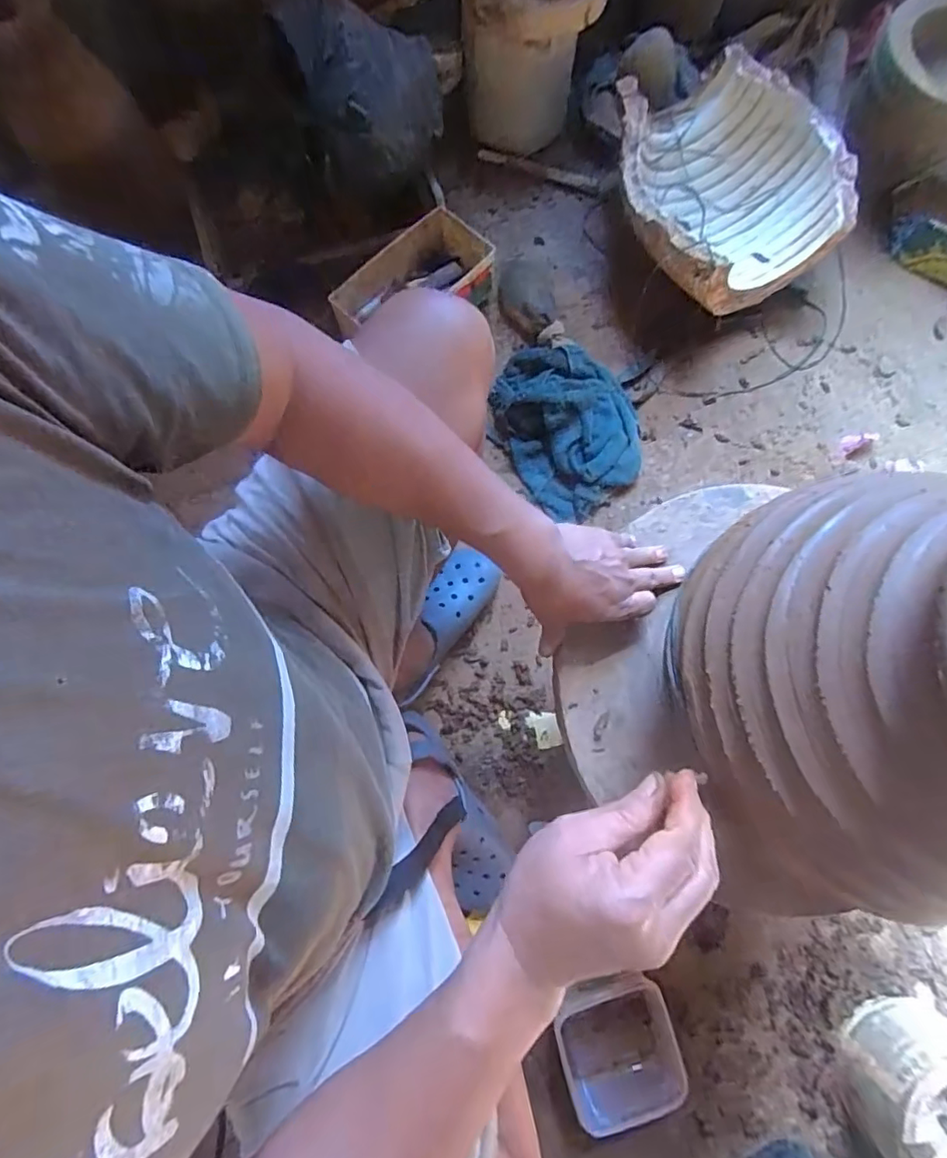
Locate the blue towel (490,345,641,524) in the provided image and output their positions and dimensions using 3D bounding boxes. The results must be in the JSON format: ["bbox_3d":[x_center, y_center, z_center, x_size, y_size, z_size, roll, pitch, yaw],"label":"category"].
[{"bbox_3d":[0.143,-0.244,0.840,0.198,0.072,0.257,-32,80,-7],"label":"blue towel"}]

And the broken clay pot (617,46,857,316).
[{"bbox_3d":[0.372,-0.596,0.881,0.316,0.153,0.330,-19,79,-5],"label":"broken clay pot"}]

